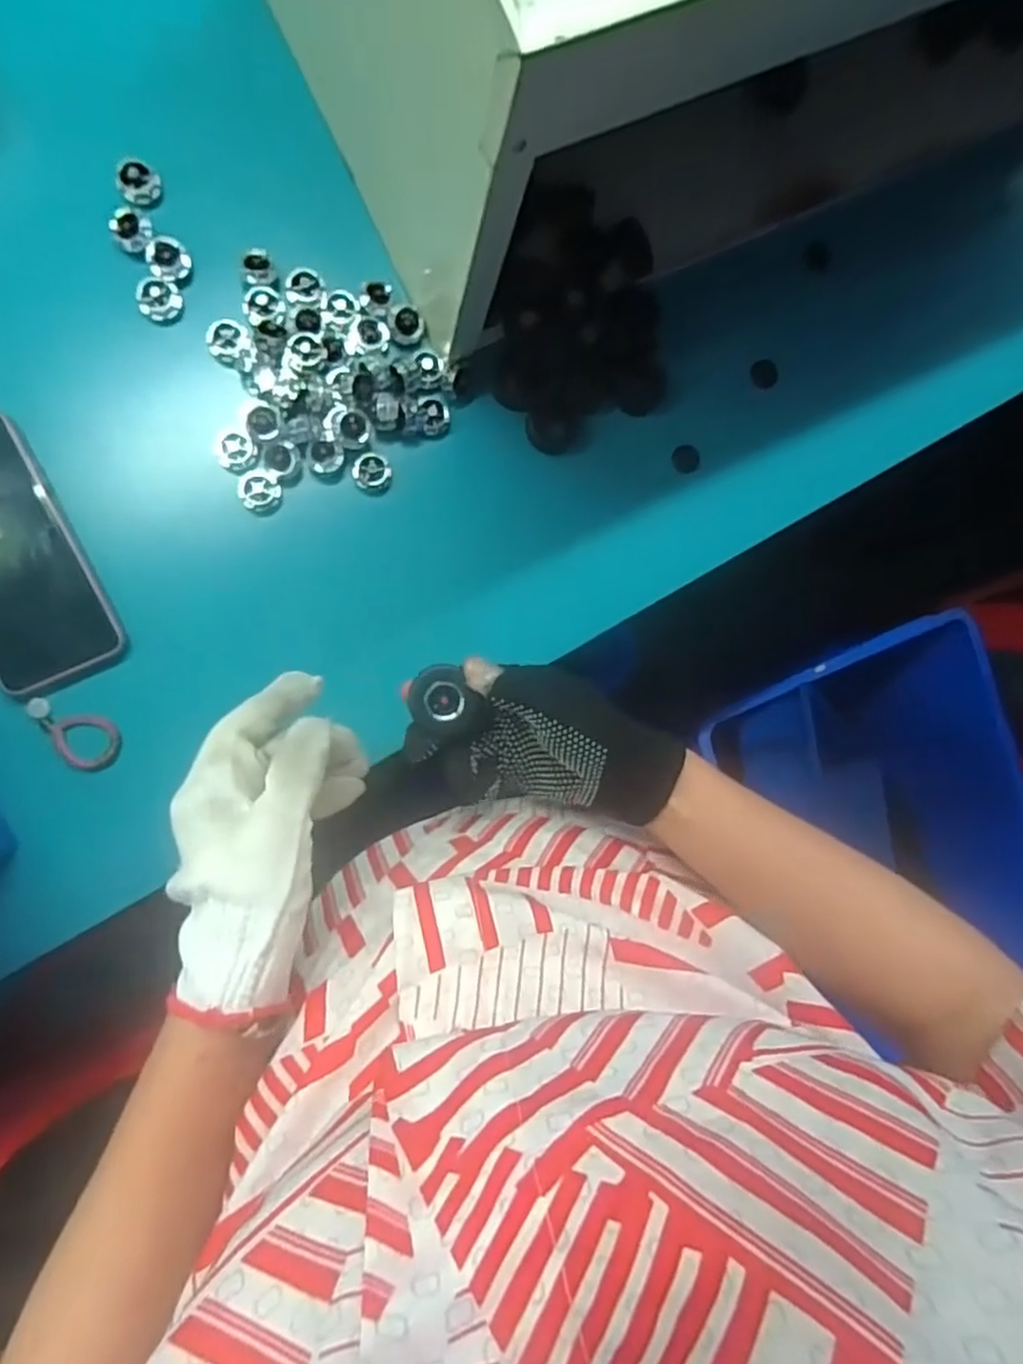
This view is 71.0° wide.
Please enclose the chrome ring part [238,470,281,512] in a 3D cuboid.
[{"bbox_3d":[-0.169,-0.130,0.484,0.025,0.018,0.026,0,94,-4],"label":"chrome ring part"}]

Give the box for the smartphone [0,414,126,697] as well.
[{"bbox_3d":[-0.317,-0.078,0.450,0.079,0.017,0.165,-26,96,-2],"label":"smartphone"}]

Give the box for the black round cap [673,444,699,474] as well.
[{"bbox_3d":[0.136,-0.173,0.558,0.020,0.012,0.021,0,94,-4],"label":"black round cap"}]

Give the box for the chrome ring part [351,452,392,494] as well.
[{"bbox_3d":[-0.097,-0.146,0.501,0.026,0.017,0.026,-5,94,-4],"label":"chrome ring part"}]

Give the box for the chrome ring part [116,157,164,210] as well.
[{"bbox_3d":[-0.242,-0.324,0.467,0.026,0.005,0.027,-43,112,-2],"label":"chrome ring part"}]

